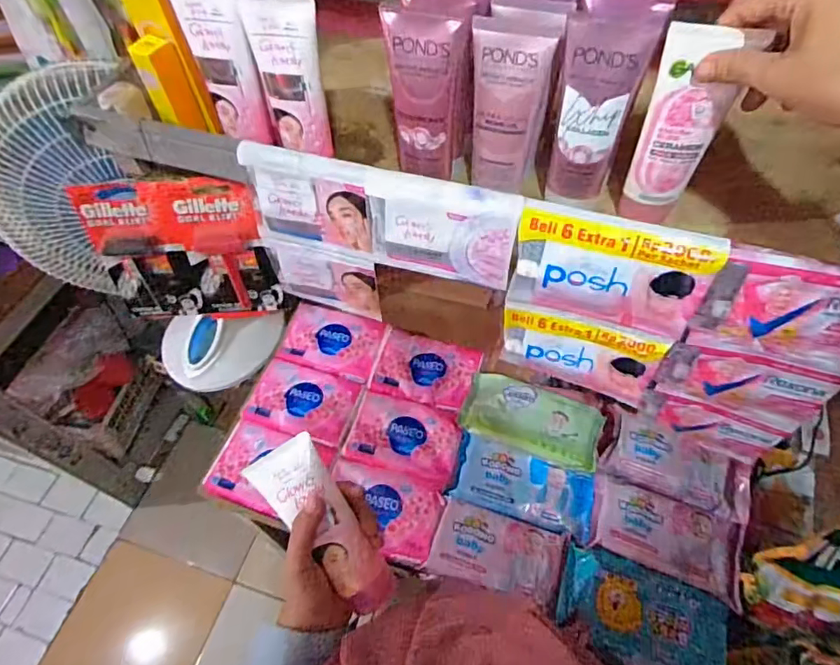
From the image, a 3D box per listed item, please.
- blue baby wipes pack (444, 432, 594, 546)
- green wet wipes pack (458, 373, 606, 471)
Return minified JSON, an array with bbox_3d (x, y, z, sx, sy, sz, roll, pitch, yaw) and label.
[{"bbox_3d":[0.135,0.202,0.680,0.181,0.028,0.088,15,59,12],"label":"blue baby wipes pack"},{"bbox_3d":[0.153,0.116,0.700,0.186,0.036,0.094,22,60,16],"label":"green wet wipes pack"}]

